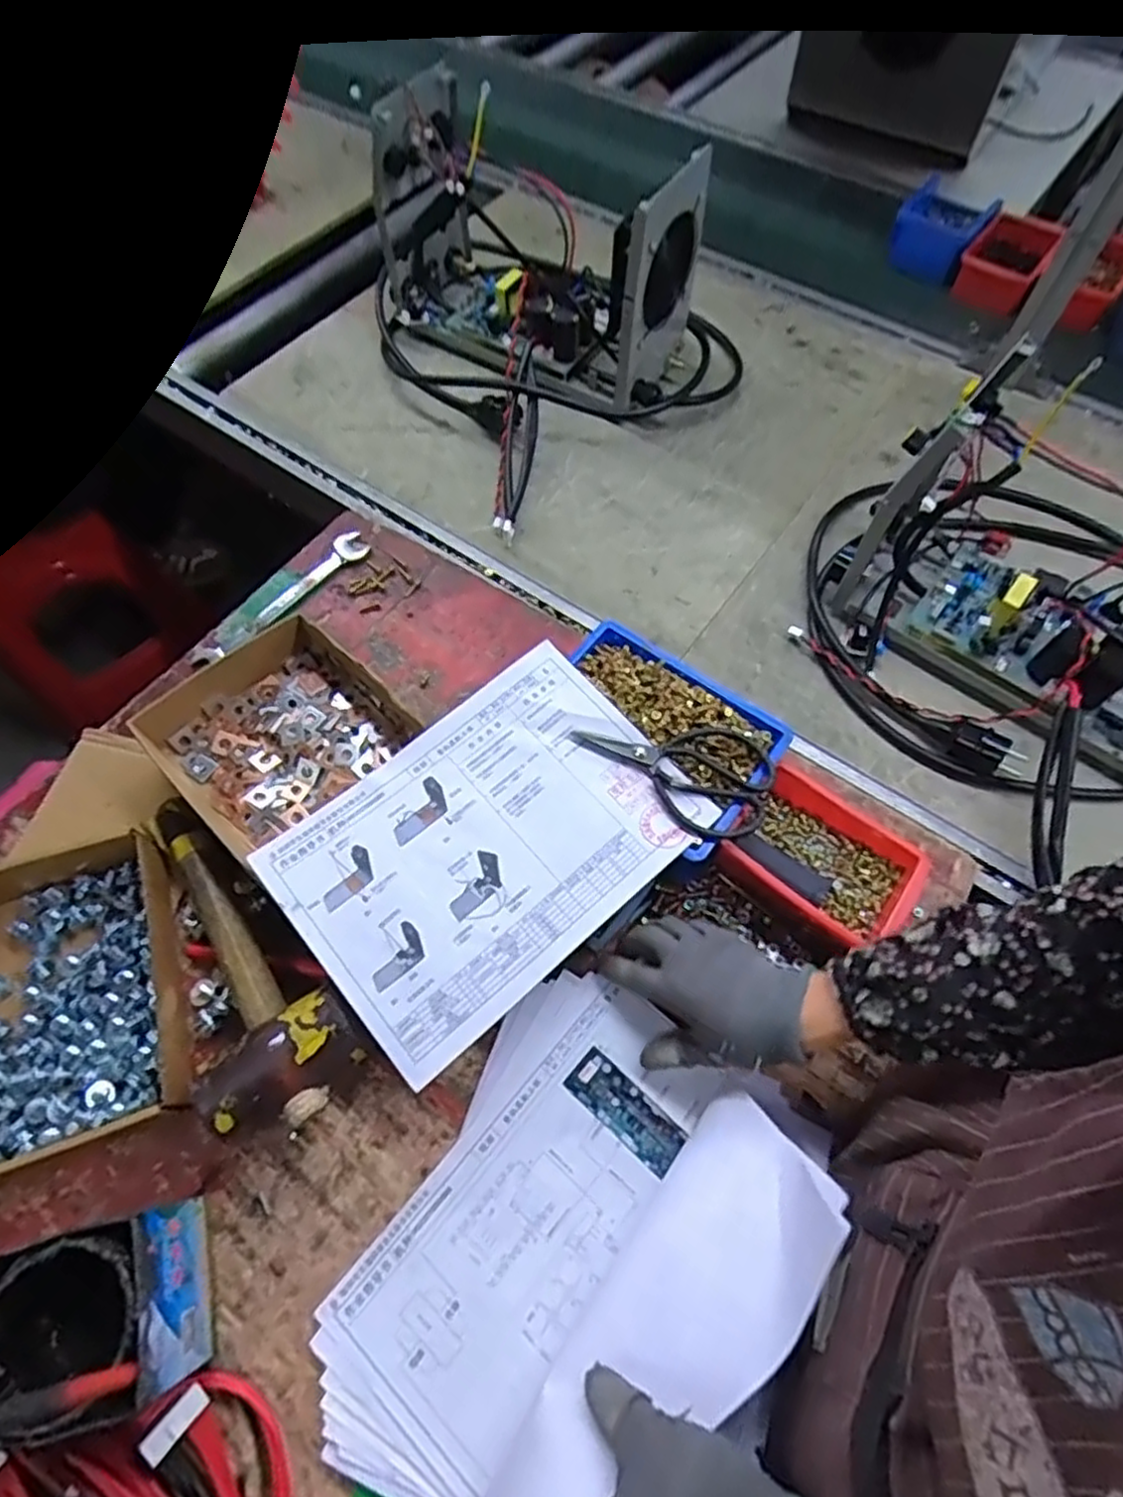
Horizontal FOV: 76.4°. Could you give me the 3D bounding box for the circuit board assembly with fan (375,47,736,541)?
[{"bbox_3d":[-0.033,-0.554,0.848,0.415,0.221,0.415,-36,69,-16],"label":"circuit board assembly with fan"}]

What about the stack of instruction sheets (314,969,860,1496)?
[{"bbox_3d":[0.003,0.318,0.434,0.233,0.121,0.311,29,67,14],"label":"stack of instruction sheets"}]

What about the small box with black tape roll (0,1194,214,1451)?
[{"bbox_3d":[-0.279,0.336,0.427,0.102,0.094,0.092,-12,64,-6],"label":"small box with black tape roll"}]

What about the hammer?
[{"bbox_3d":[-0.264,0.167,0.546,0.267,0.068,0.113,41,71,19],"label":"hammer"}]

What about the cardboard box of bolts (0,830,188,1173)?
[{"bbox_3d":[-0.386,0.188,0.535,0.181,0.047,0.221,-18,65,-8],"label":"cardboard box of bolts"}]

